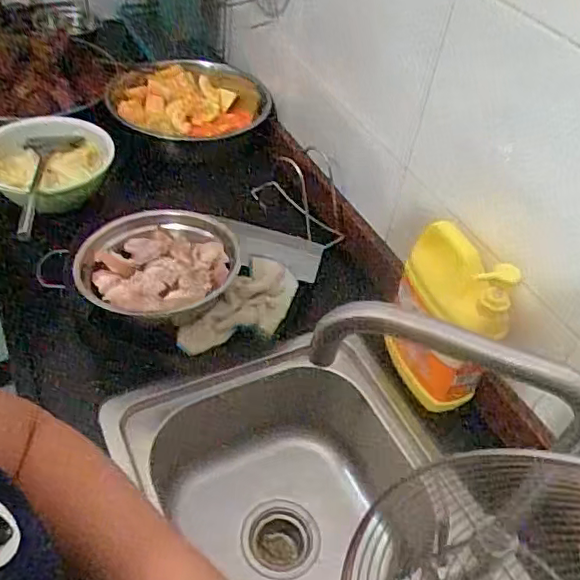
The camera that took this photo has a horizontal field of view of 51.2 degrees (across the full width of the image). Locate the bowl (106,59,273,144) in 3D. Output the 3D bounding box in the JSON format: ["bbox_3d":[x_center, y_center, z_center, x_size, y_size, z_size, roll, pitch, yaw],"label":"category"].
[{"bbox_3d":[-0.182,-0.332,1.142,0.305,0.083,0.263,-6,47,-13],"label":"bowl"}]

